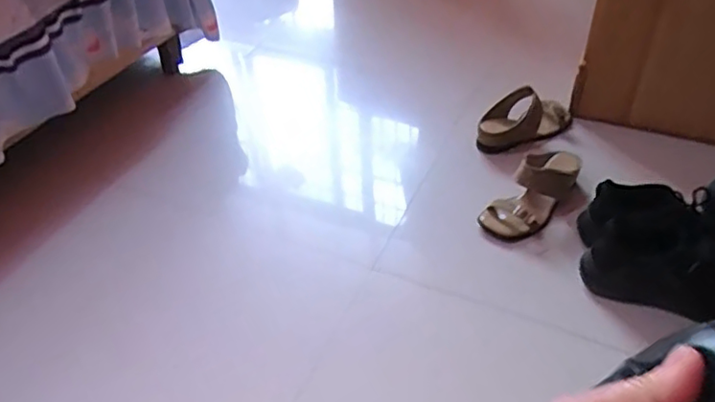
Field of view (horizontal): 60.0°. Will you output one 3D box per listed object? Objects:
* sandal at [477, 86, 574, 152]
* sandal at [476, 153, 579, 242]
[{"bbox_3d":[0.340,-0.172,1.270,0.217,0.086,0.104,-28,48,-26],"label":"sandal"},{"bbox_3d":[0.320,-0.023,1.111,0.091,0.088,0.217,33,53,32],"label":"sandal"}]

